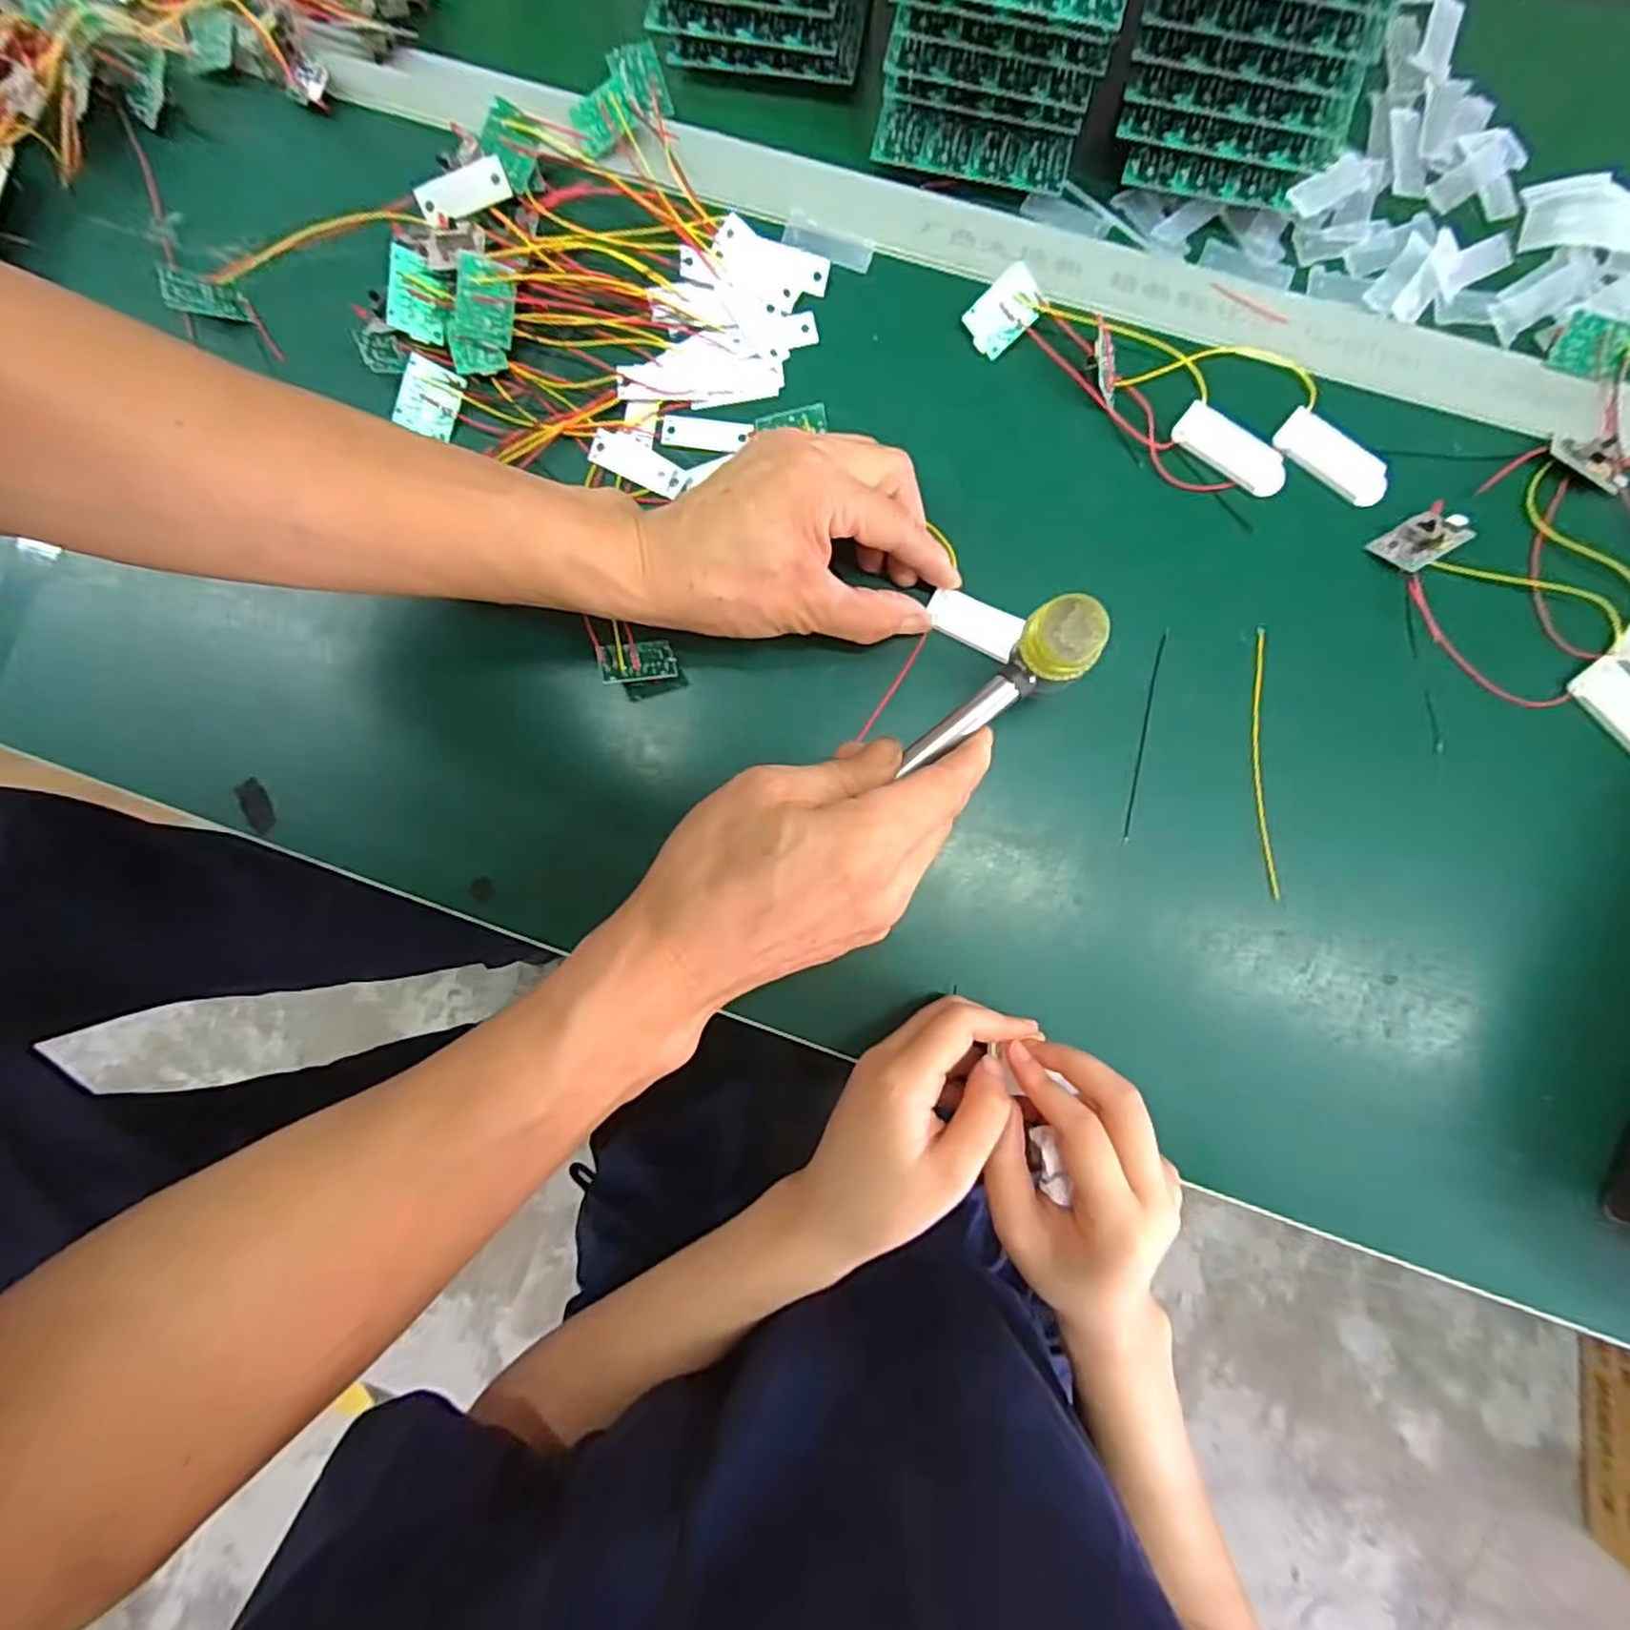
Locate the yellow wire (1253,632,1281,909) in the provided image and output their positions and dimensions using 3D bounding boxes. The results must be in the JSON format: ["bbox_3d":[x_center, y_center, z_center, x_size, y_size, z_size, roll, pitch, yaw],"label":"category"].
[{"bbox_3d":[0.214,-0.026,0.343,0.008,0.004,0.129,-1,84,10],"label":"yellow wire"}]

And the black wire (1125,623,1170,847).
[{"bbox_3d":[0.161,-0.039,0.350,0.004,0.004,0.105,13,84,3],"label":"black wire"}]

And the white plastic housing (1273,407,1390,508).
[{"bbox_3d":[0.256,-0.176,0.355,0.057,0.008,0.027,37,85,6],"label":"white plastic housing"}]

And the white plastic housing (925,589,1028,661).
[{"bbox_3d":[0.079,-0.095,0.355,0.046,0.004,0.022,26,84,5],"label":"white plastic housing"}]

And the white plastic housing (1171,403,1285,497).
[{"bbox_3d":[0.207,-0.181,0.357,0.058,0.007,0.023,35,85,5],"label":"white plastic housing"}]

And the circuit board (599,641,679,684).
[{"bbox_3d":[-0.086,-0.076,0.352,0.036,0.005,0.021,-11,70,-22],"label":"circuit board"}]

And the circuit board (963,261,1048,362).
[{"bbox_3d":[0.095,-0.252,0.361,0.037,0.004,0.027,-38,100,23],"label":"circuit board"}]

